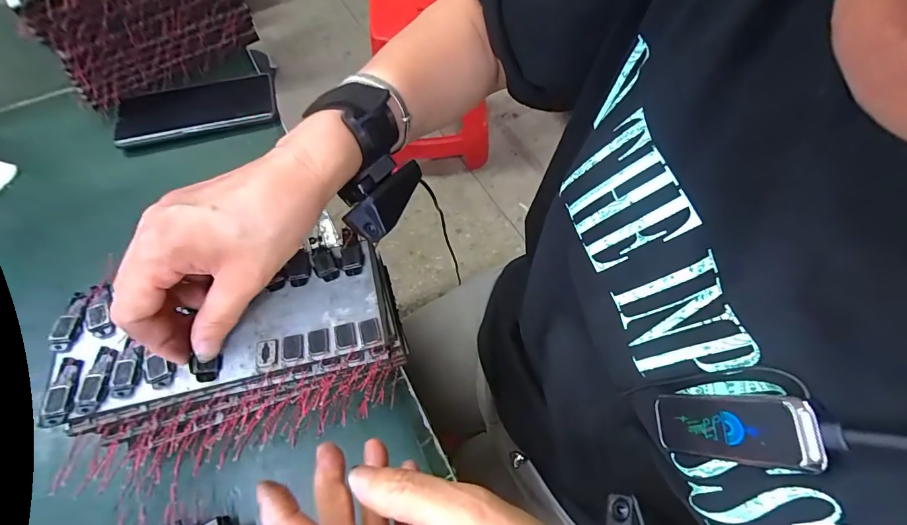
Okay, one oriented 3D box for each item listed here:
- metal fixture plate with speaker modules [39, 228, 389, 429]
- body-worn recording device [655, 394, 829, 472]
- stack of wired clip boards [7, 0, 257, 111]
[{"bbox_3d":[-0.152,0.038,0.269,0.202,0.008,0.087,-13,62,-8],"label":"metal fixture plate with speaker modules"},{"bbox_3d":[0.118,0.070,0.176,0.010,0.062,0.024,33,60,-22],"label":"body-worn recording device"},{"bbox_3d":[-0.336,-0.272,0.448,0.095,0.110,0.198,37,69,19],"label":"stack of wired clip boards"}]

